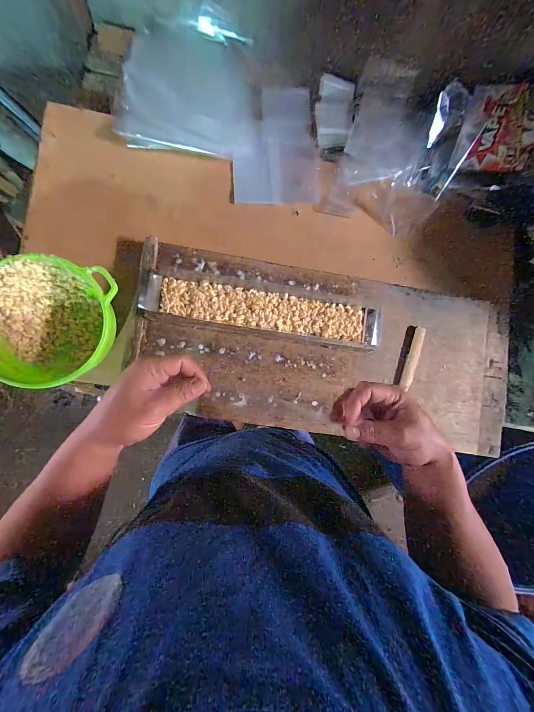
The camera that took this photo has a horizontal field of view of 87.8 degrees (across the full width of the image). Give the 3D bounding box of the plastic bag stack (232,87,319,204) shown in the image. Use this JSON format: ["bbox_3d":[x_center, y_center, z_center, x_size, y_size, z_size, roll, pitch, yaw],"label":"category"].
[{"bbox_3d":[0.017,-0.446,0.589,0.176,0.024,0.244,-3,84,-5],"label":"plastic bag stack"}]

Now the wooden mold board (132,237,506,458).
[{"bbox_3d":[0.125,-0.006,0.531,0.731,0.052,0.306,10,83,-5],"label":"wooden mold board"}]

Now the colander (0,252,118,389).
[{"bbox_3d":[-0.366,-0.054,0.479,0.206,0.092,0.208,7,87,-4],"label":"colander"}]

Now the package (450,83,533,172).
[{"bbox_3d":[0.452,-0.435,0.535,0.135,0.128,0.017,14,40,19],"label":"package"}]

